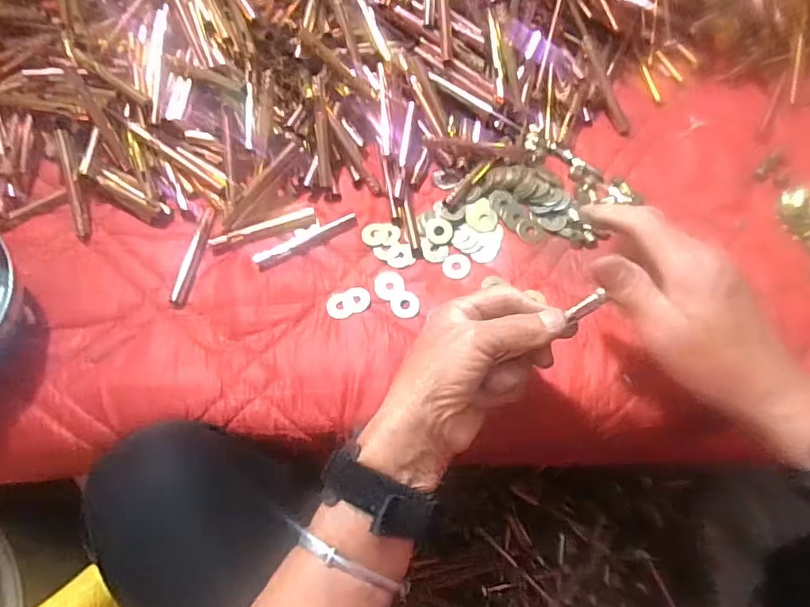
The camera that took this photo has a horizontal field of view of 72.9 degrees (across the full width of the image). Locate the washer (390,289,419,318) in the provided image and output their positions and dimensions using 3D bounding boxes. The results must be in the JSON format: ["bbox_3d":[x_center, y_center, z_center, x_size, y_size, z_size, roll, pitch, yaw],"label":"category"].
[{"bbox_3d":[0.000,-0.001,0.430,0.022,0.004,0.023,-1,66,1],"label":"washer"}]

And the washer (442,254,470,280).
[{"bbox_3d":[0.041,-0.030,0.438,0.022,0.004,0.022,-1,66,1],"label":"washer"}]

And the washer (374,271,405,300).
[{"bbox_3d":[-0.013,-0.015,0.435,0.024,0.004,0.023,-37,70,-14],"label":"washer"}]

